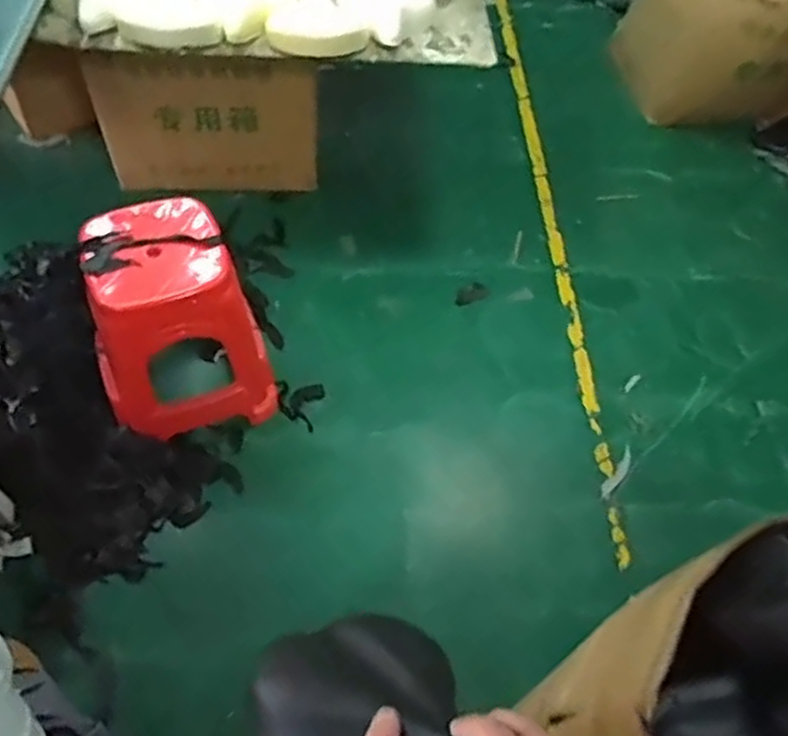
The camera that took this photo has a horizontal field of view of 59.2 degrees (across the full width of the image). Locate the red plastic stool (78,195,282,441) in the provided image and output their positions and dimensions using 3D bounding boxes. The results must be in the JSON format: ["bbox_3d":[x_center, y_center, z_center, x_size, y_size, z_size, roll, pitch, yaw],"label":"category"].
[{"bbox_3d":[-0.494,-0.087,1.588,0.366,0.512,0.322,-21,61,-18],"label":"red plastic stool"}]

